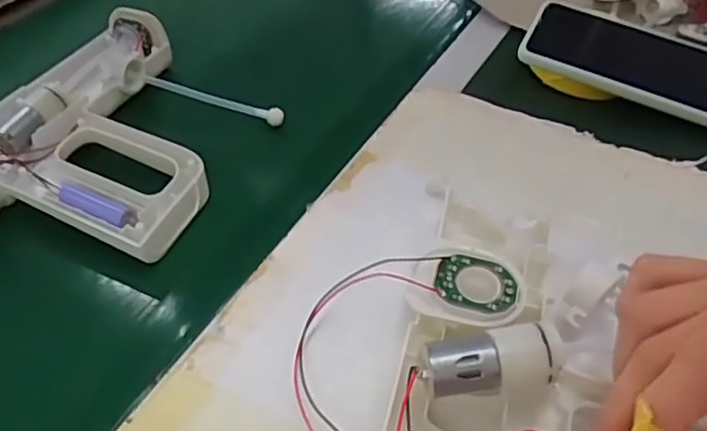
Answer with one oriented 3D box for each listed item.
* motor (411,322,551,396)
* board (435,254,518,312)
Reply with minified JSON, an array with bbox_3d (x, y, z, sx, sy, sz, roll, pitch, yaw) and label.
[{"bbox_3d":[0.054,0.063,0.262,0.053,0.019,0.022,-7,45,-4],"label":"motor"},{"bbox_3d":[0.060,0.032,0.302,0.039,0.004,0.031,8,46,11],"label":"board"}]

